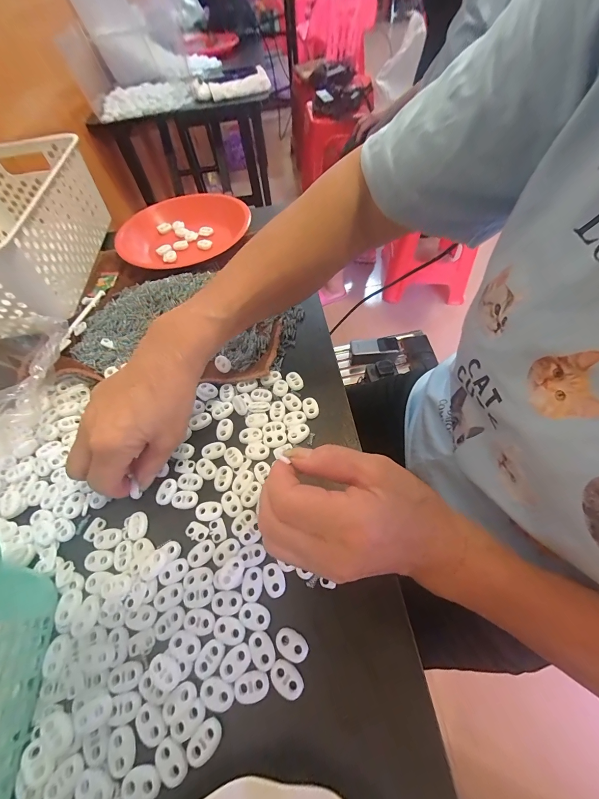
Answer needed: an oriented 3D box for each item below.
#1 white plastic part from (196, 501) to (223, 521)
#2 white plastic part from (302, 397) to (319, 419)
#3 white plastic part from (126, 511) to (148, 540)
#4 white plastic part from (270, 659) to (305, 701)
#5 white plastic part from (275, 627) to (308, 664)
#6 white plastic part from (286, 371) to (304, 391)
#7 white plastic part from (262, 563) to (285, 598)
[{"bbox_3d":[-0.077,0.094,0.257,0.022,0.004,0.015,-8,59,0],"label":"white plastic part"},{"bbox_3d":[0.011,0.007,0.300,0.015,0.004,0.020,-14,59,-3],"label":"white plastic part"},{"bbox_3d":[-0.138,0.106,0.256,0.018,0.004,0.022,-12,59,-2],"label":"white plastic part"},{"bbox_3d":[-0.009,0.181,0.196,0.023,0.004,0.016,36,68,23],"label":"white plastic part"},{"bbox_3d":[-0.005,0.166,0.205,0.023,0.004,0.016,18,62,15],"label":"white plastic part"},{"bbox_3d":[-0.005,-0.020,0.320,0.015,0.007,0.020,-23,60,-9],"label":"white plastic part"},{"bbox_3d":[-0.019,0.134,0.227,0.015,0.004,0.022,-22,60,-8],"label":"white plastic part"}]

